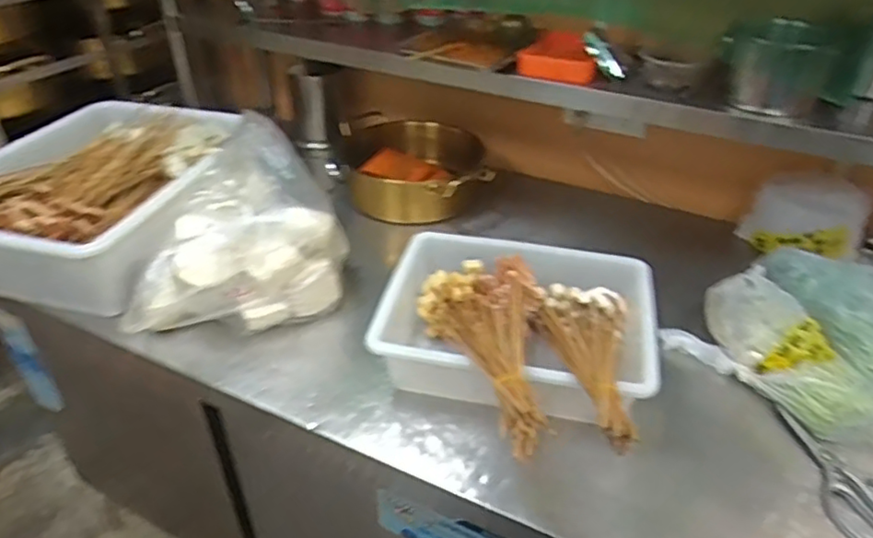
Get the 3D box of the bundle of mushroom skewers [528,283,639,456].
[{"bbox_3d":[0.182,0.100,0.731,0.122,0.055,0.386,7,16,7],"label":"bundle of mushroom skewers"}]

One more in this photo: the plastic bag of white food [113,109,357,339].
[{"bbox_3d":[-0.306,-0.053,0.928,0.299,0.234,0.234,-17,38,-25],"label":"plastic bag of white food"}]

